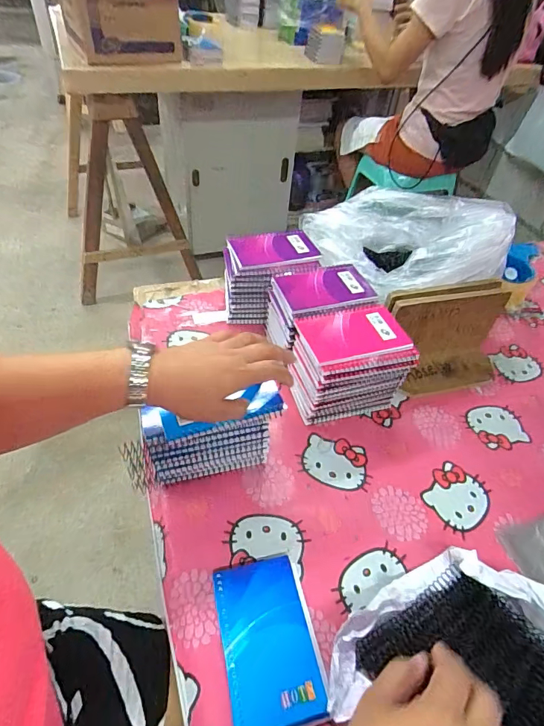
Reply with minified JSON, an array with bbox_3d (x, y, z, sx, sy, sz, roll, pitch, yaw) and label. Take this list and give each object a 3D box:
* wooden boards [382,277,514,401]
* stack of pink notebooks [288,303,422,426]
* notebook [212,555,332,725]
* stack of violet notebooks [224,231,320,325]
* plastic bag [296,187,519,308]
[{"bbox_3d":[0.259,-0.035,0.621,0.190,0.129,0.099,-6,49,-11],"label":"wooden boards"},{"bbox_3d":[0.098,0.004,0.577,0.146,0.115,0.100,-8,49,-13],"label":"stack of pink notebooks"},{"bbox_3d":[-0.003,0.262,0.401,0.086,0.016,0.140,-7,49,-12],"label":"notebook"},{"bbox_3d":[-0.005,-0.136,0.688,0.150,0.110,0.102,-13,50,-17],"label":"stack of violet notebooks"},{"bbox_3d":[0.184,-0.176,0.622,0.298,0.117,0.147,18,48,10],"label":"plastic bag"}]

